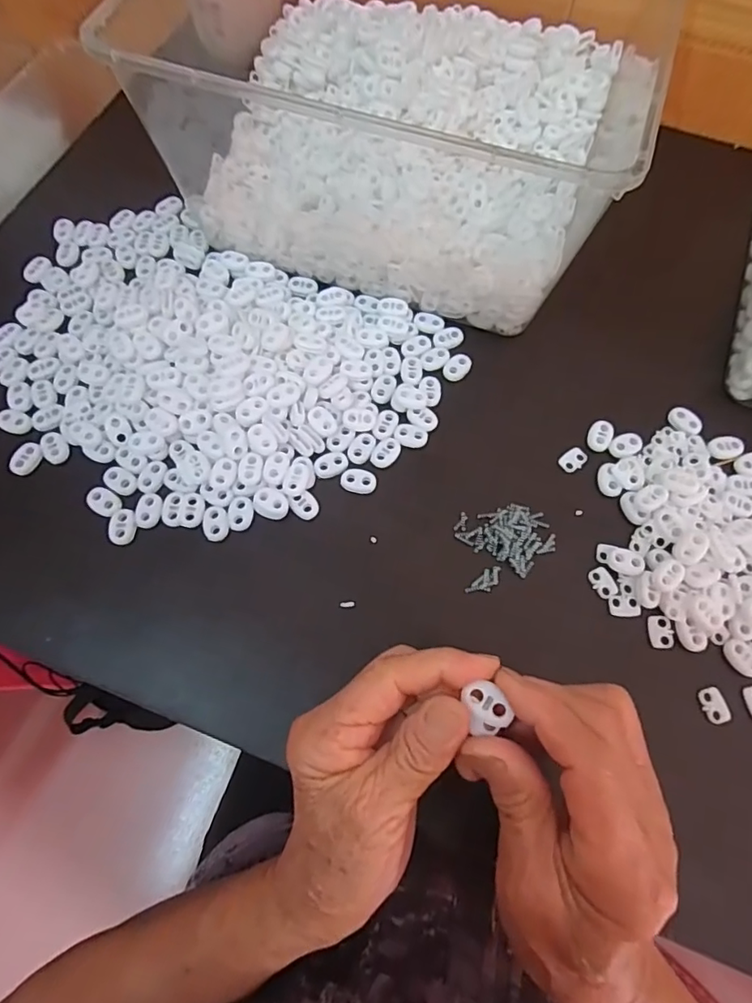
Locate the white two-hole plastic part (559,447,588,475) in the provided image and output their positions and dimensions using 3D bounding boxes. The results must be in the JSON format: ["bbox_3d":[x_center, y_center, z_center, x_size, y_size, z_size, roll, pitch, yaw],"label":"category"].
[{"bbox_3d":[0.132,-0.028,0.351,0.019,0.004,0.014,-42,76,-14],"label":"white two-hole plastic part"}]

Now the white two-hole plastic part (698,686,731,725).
[{"bbox_3d":[0.192,0.116,0.299,0.013,0.004,0.019,-13,71,-6],"label":"white two-hole plastic part"}]

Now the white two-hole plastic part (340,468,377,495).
[{"bbox_3d":[-0.011,-0.014,0.341,0.023,0.004,0.017,11,70,3],"label":"white two-hole plastic part"}]

